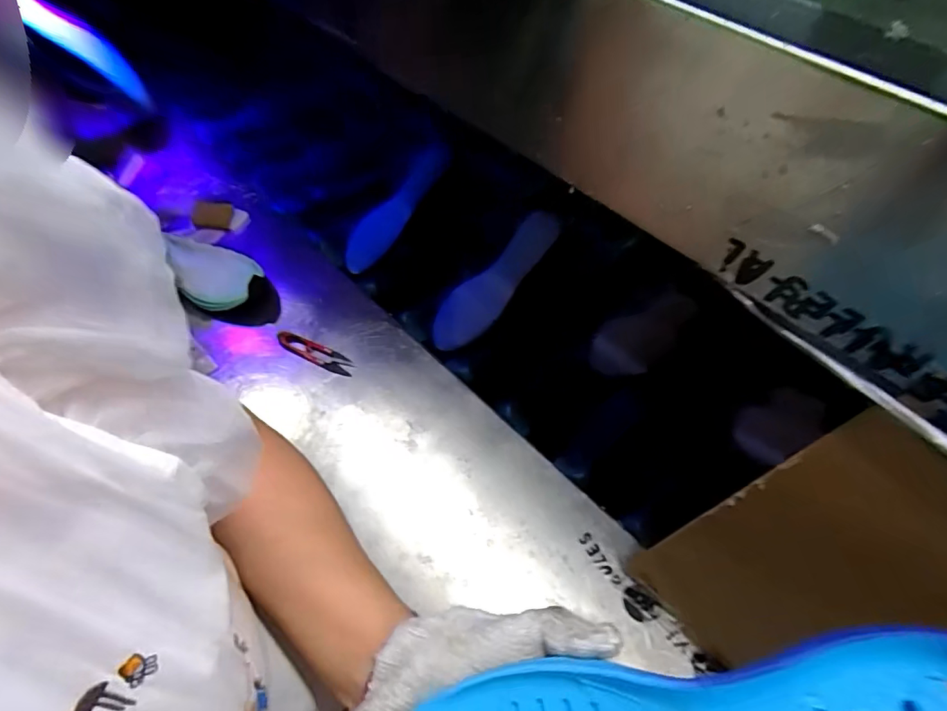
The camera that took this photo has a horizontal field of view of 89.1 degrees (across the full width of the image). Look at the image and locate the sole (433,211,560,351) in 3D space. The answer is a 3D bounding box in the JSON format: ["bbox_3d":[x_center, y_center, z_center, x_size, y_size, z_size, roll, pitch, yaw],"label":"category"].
[{"bbox_3d":[0.027,-0.097,0.646,0.221,0.017,0.067,-48,65,7],"label":"sole"}]

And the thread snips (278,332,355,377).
[{"bbox_3d":[-0.190,-0.004,0.575,0.101,0.011,0.024,22,59,13],"label":"thread snips"}]

